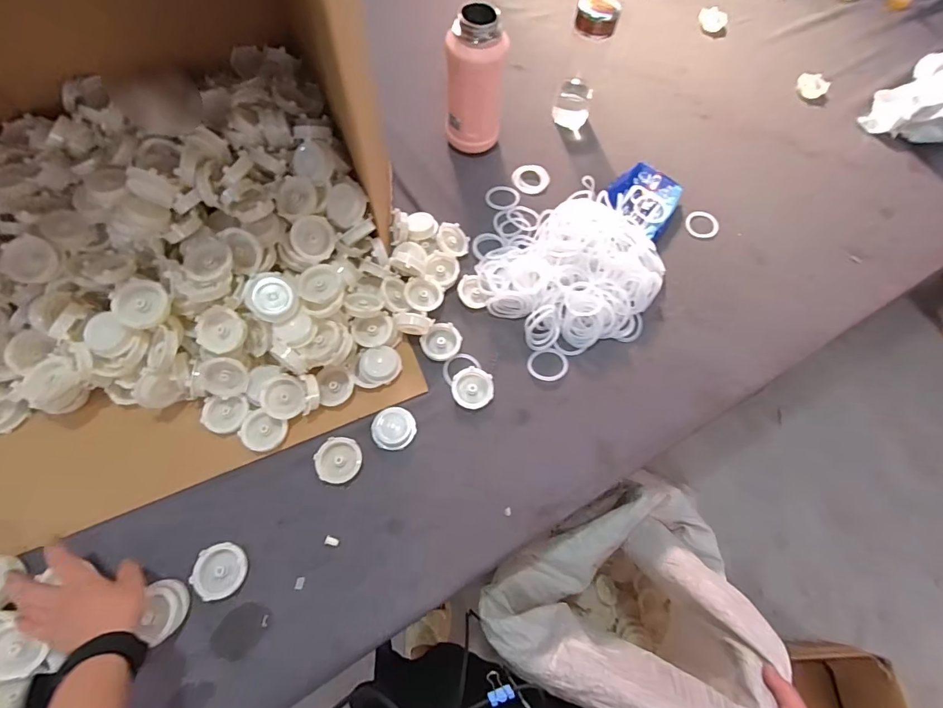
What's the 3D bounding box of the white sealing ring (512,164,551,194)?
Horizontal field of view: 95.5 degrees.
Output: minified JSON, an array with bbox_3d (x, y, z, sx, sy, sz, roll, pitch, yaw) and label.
[{"bbox_3d":[0.111,-0.324,0.793,0.069,0.007,0.072,1,67,-3],"label":"white sealing ring"}]

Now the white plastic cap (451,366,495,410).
[{"bbox_3d":[0.002,0.049,0.620,0.058,0.016,0.058,0,80,-2],"label":"white plastic cap"}]

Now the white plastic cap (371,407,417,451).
[{"bbox_3d":[-0.106,0.101,0.582,0.056,0.021,0.053,1,67,-3],"label":"white plastic cap"}]

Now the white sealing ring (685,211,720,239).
[{"bbox_3d":[0.415,-0.232,0.770,0.058,0.005,0.065,26,68,8],"label":"white sealing ring"}]

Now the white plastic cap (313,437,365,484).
[{"bbox_3d":[-0.176,0.141,0.569,0.059,0.012,0.058,1,67,-3],"label":"white plastic cap"}]

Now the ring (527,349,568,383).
[{"bbox_3d":[0.115,0.015,0.644,0.060,0.004,0.052,11,67,2],"label":"ring"}]

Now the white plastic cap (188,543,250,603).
[{"bbox_3d":[-0.300,0.260,0.513,0.058,0.017,0.059,1,67,-3],"label":"white plastic cap"}]

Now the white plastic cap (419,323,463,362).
[{"bbox_3d":[-0.045,-0.017,0.643,0.053,0.017,0.057,1,67,-3],"label":"white plastic cap"}]

